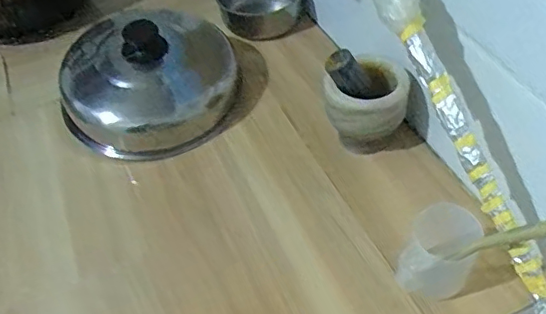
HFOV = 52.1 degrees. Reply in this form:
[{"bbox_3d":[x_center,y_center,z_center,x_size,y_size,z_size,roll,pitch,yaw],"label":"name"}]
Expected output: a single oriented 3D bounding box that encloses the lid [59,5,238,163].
[{"bbox_3d":[-0.189,-0.138,0.835,0.252,0.132,0.244,-3,47,3],"label":"lid"}]

